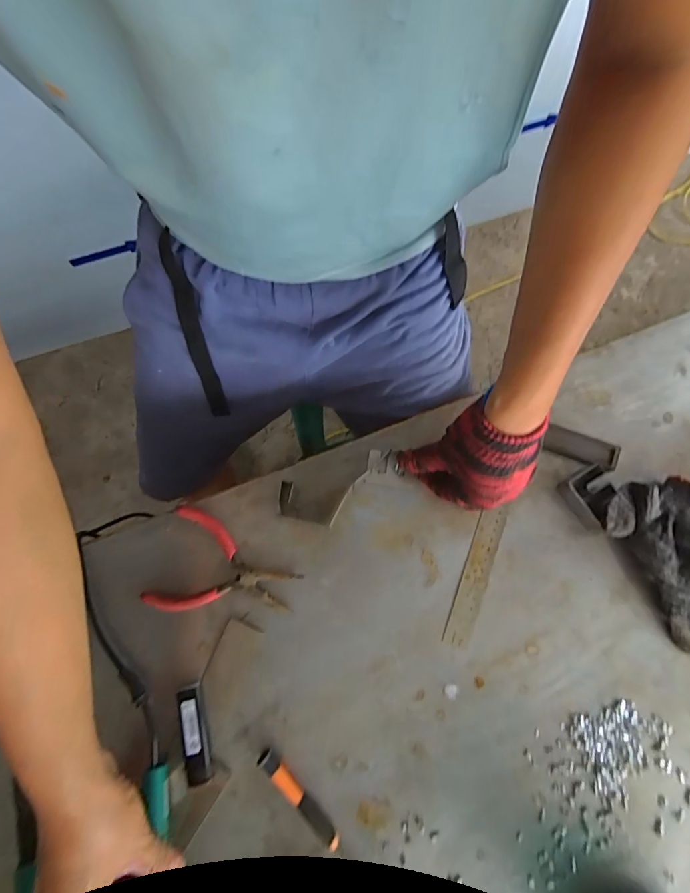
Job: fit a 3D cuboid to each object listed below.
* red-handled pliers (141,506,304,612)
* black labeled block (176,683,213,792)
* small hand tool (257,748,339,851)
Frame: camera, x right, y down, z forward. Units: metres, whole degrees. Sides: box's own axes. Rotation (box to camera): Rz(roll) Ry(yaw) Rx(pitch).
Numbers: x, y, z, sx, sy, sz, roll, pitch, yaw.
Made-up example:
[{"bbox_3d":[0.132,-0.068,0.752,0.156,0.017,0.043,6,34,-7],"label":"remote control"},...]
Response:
[{"bbox_3d":[-0.119,0.126,0.425,0.140,0.011,0.097,16,76,6],"label":"red-handled pliers"},{"bbox_3d":[-0.141,0.265,0.394,0.023,0.012,0.080,-16,75,-2],"label":"black labeled block"},{"bbox_3d":[-0.042,0.314,0.380,0.016,0.010,0.097,-44,78,-9],"label":"small hand tool"}]

